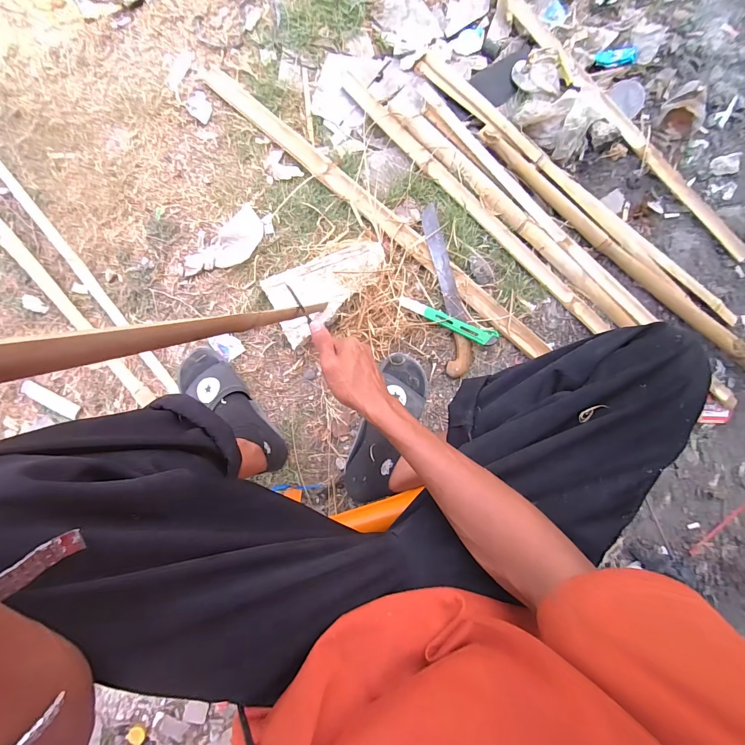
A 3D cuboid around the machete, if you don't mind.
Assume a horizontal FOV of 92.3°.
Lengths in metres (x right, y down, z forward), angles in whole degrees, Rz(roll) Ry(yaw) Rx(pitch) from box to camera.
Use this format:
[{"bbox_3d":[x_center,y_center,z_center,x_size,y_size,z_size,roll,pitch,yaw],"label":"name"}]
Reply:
[{"bbox_3d":[0.139,-0.156,0.668,0.051,0.021,0.325,-11,90,-4],"label":"machete"}]

